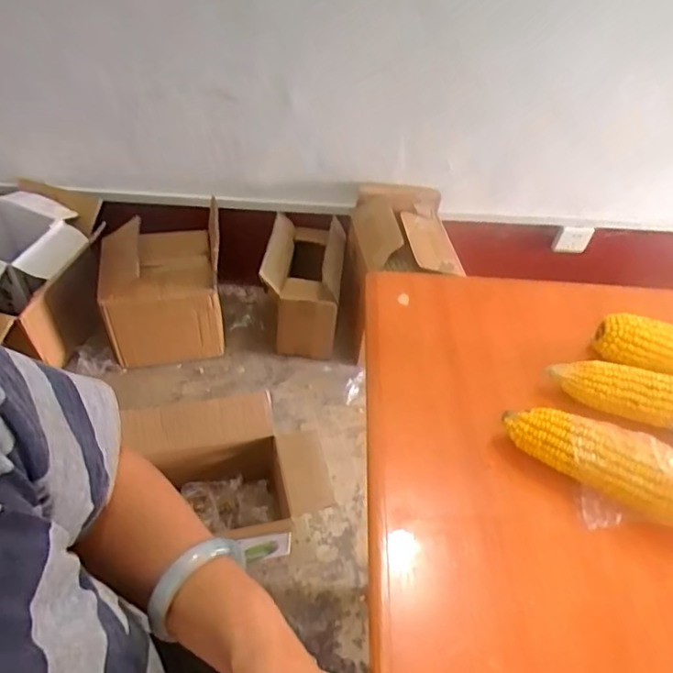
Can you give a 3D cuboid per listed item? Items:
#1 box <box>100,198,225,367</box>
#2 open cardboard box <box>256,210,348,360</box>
[{"bbox_3d":[-0.411,-0.102,1.347,0.294,0.282,0.244,-12,50,-14],"label":"box"},{"bbox_3d":[-0.082,-0.111,1.394,0.182,0.262,0.237,7,48,2],"label":"open cardboard box"}]

